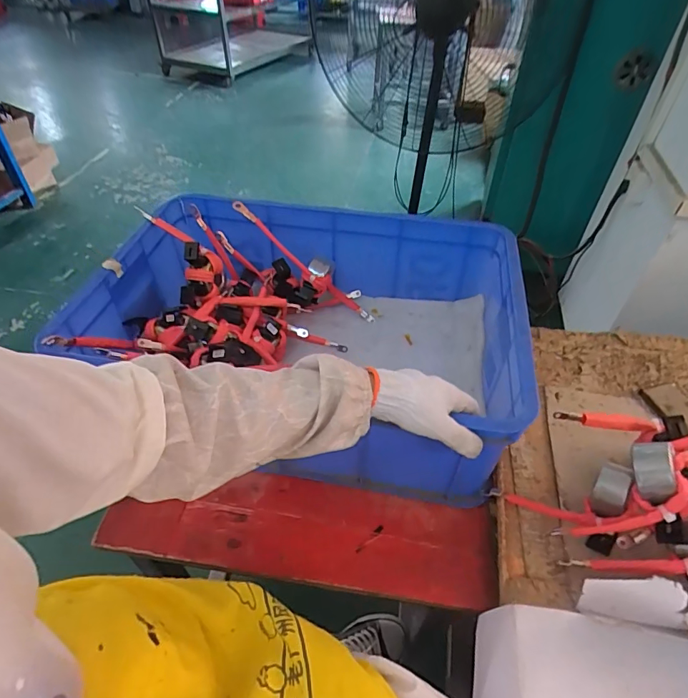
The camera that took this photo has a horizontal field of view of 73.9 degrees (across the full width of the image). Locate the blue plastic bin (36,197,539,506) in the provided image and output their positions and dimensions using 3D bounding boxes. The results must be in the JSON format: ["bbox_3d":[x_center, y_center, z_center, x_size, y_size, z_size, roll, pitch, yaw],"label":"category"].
[{"bbox_3d":[-0.063,-0.033,0.731,0.621,0.207,0.405,9,46,7],"label":"blue plastic bin"}]

